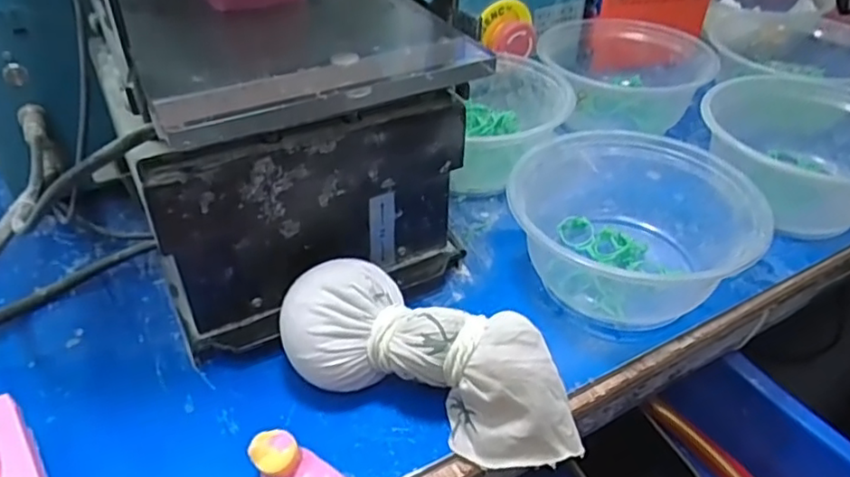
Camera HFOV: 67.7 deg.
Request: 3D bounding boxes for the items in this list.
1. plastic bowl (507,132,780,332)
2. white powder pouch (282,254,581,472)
[{"bbox_3d":[0.119,-0.006,0.366,0.130,0.060,0.111,31,48,31],"label":"plastic bowl"},{"bbox_3d":[0.005,0.056,0.299,0.151,0.054,0.055,24,43,6],"label":"white powder pouch"}]

